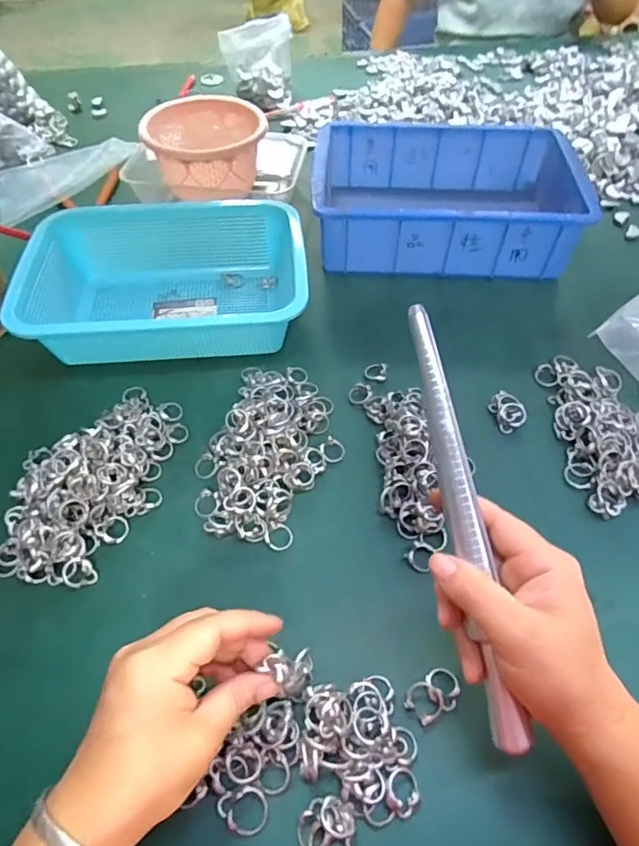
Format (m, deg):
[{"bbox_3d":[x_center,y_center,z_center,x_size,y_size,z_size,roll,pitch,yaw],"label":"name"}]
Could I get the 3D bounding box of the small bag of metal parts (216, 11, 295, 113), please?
[{"bbox_3d":[-0.093,-0.564,0.829,0.114,0.107,0.095,-15,54,-10],"label":"small bag of metal parts"}]

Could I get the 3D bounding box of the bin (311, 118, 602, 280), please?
[{"bbox_3d":[0.146,-0.264,0.627,0.292,0.095,0.199,1,53,2],"label":"bin"}]

